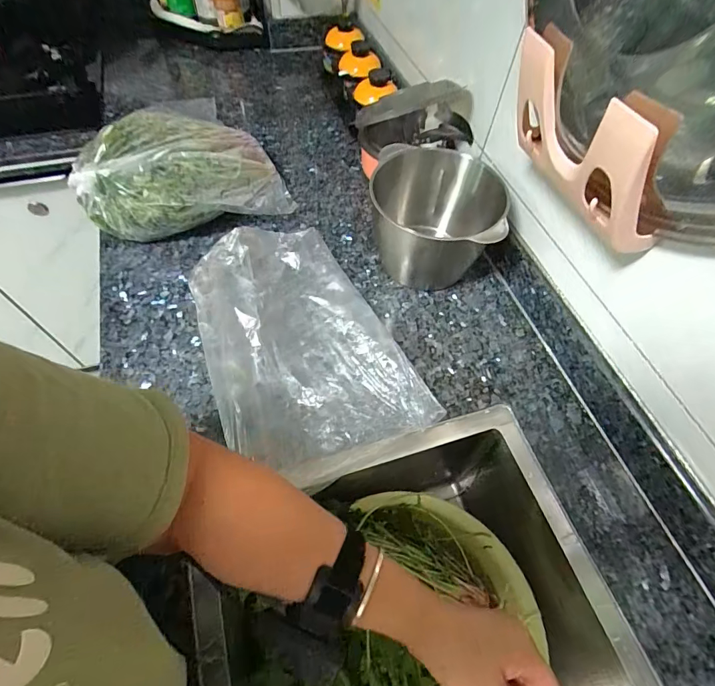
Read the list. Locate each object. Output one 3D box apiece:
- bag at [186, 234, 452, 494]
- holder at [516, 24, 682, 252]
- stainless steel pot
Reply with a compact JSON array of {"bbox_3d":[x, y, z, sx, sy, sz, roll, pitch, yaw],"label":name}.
[{"bbox_3d":[-0.079,-0.004,0.533,0.234,0.067,0.347,-23,62,-16],"label":"bag"},{"bbox_3d":[0.218,-0.195,0.385,0.041,0.145,0.186,-25,62,6],"label":"holder"},{"bbox_3d":[0.106,-0.174,0.601,0.176,0.148,0.166,2,58,-2],"label":"stainless steel pot"}]

